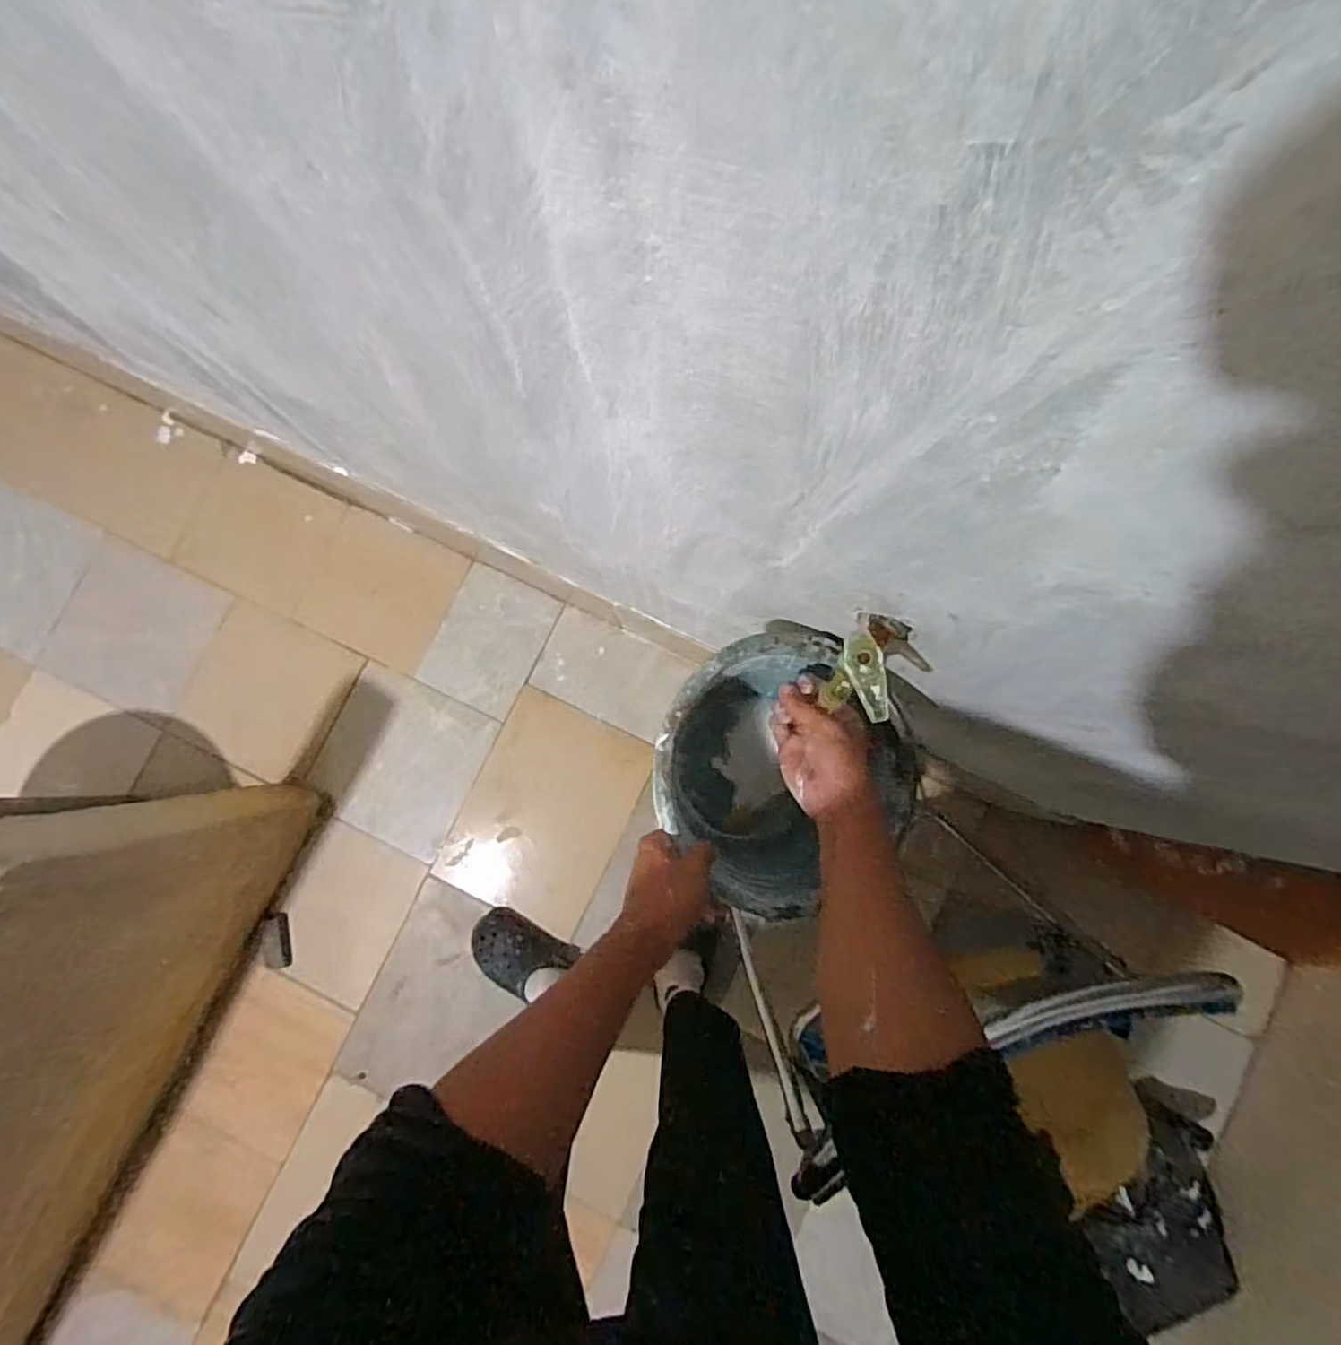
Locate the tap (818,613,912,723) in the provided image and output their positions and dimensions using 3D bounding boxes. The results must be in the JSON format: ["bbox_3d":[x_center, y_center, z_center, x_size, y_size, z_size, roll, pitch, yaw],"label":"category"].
[{"bbox_3d":[0.159,-0.007,0.529,0.048,0.051,0.083,21,87,7],"label":"tap"}]

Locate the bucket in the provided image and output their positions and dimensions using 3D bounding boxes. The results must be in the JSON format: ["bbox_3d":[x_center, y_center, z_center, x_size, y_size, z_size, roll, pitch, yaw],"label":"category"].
[{"bbox_3d":[0.111,0.091,0.676,0.228,0.194,0.228,0,85,6],"label":"bucket"}]

